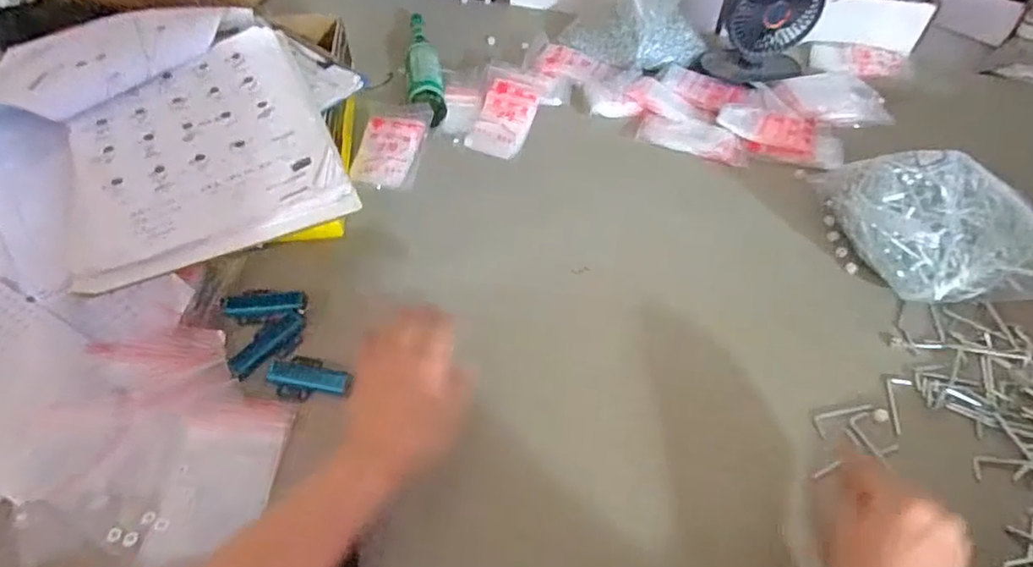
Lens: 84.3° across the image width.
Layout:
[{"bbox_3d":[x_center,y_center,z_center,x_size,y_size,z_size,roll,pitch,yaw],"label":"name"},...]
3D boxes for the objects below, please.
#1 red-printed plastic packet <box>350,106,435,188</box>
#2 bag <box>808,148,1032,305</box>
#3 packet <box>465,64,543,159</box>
[{"bbox_3d":[-0.155,-0.172,0.709,0.077,0.015,0.135,6,53,4],"label":"red-printed plastic packet"},{"bbox_3d":[0.438,-0.059,0.586,0.256,0.099,0.147,35,60,23],"label":"bag"},{"bbox_3d":[-0.014,-0.230,0.749,0.074,0.016,0.156,11,53,7],"label":"packet"}]

